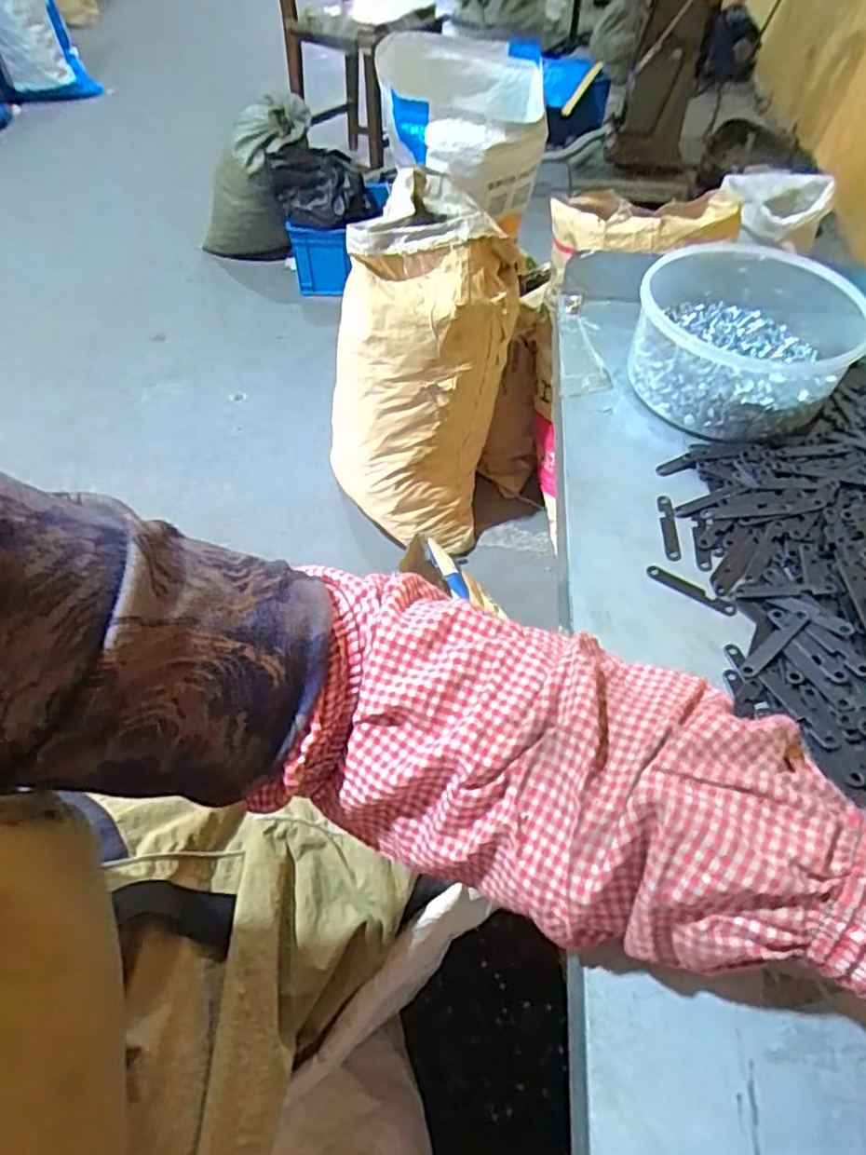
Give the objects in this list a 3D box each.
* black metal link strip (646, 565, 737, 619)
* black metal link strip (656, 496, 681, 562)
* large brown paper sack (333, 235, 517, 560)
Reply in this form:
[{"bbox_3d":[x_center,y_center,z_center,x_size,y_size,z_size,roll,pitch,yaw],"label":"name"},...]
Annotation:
[{"bbox_3d":[0.149,0.007,0.376,0.051,0.004,0.010,30,59,22],"label":"black metal link strip"},{"bbox_3d":[0.147,-0.032,0.407,0.009,0.004,0.052,3,53,4],"label":"black metal link strip"},{"bbox_3d":[-0.036,-0.387,1.332,0.343,0.538,0.383,15,54,10],"label":"large brown paper sack"}]

